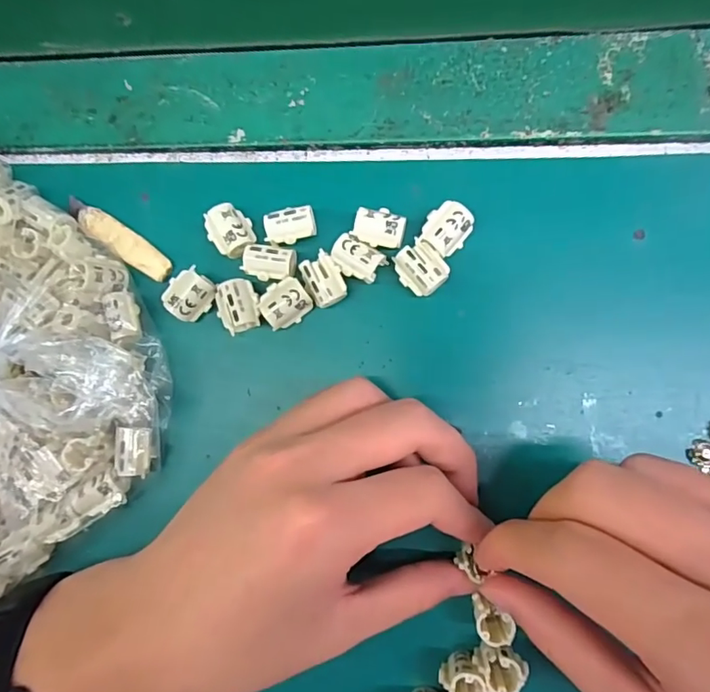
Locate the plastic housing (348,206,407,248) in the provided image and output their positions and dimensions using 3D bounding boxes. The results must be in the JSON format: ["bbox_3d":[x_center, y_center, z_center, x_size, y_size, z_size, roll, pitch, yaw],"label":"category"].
[{"bbox_3d":[0.012,-0.052,0.233,0.022,0.015,0.016,13,88,8],"label":"plastic housing"}]

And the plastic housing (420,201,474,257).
[{"bbox_3d":[0.041,-0.051,0.230,0.019,0.014,0.021,29,91,8],"label":"plastic housing"}]

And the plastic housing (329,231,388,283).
[{"bbox_3d":[0.001,-0.038,0.235,0.023,0.016,0.016,29,91,8],"label":"plastic housing"}]

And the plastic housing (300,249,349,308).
[{"bbox_3d":[-0.013,-0.029,0.236,0.016,0.019,0.023,-28,83,5],"label":"plastic housing"}]

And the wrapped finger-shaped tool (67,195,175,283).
[{"bbox_3d":[-0.114,-0.052,0.249,0.061,0.006,0.013,35,92,8],"label":"wrapped finger-shaped tool"}]

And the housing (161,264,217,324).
[{"bbox_3d":[-0.076,-0.024,0.239,0.018,0.012,0.022,37,92,8],"label":"housing"}]

